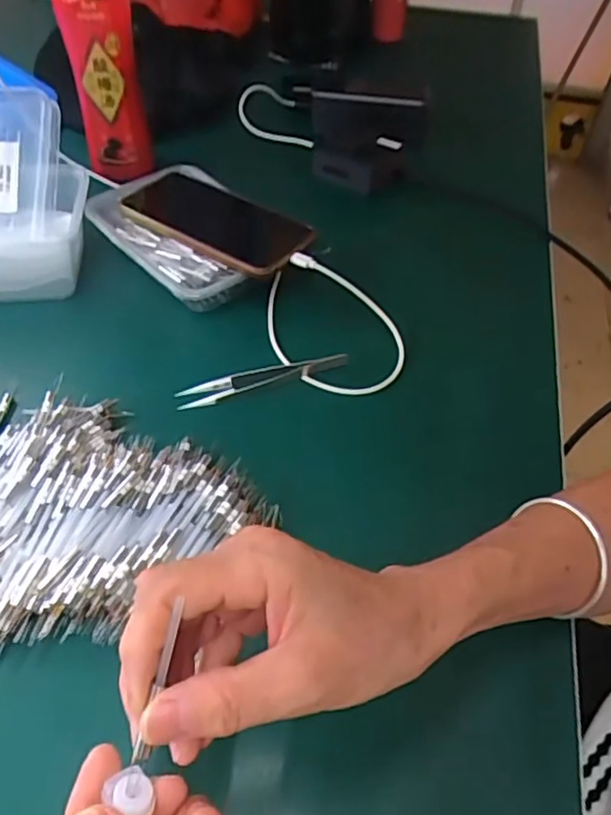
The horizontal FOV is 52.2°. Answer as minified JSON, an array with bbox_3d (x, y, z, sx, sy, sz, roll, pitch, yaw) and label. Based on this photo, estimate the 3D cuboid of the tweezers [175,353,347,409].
[{"bbox_3d":[-0.030,-0.020,0.448,0.121,0.020,0.017,-9,49,-12],"label":"tweezers"}]

